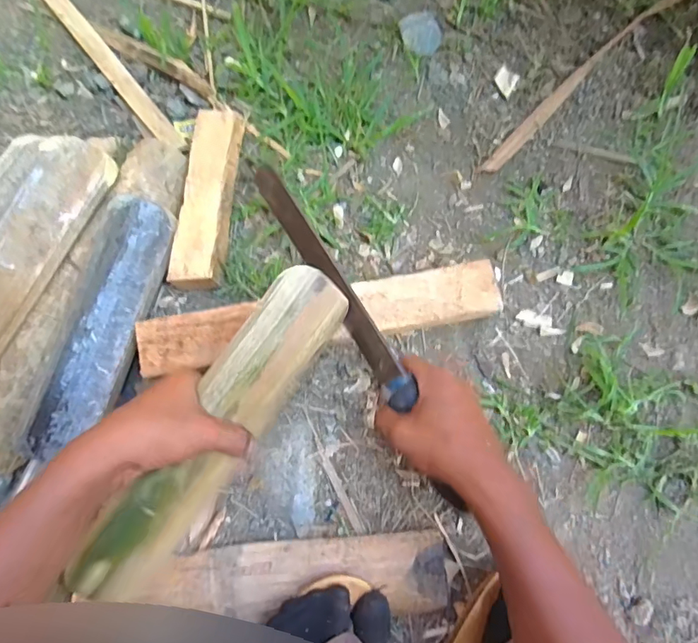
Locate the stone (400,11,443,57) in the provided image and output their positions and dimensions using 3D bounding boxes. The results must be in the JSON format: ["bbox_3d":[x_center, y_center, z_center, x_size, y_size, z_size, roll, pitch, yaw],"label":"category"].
[{"bbox_3d":[0.084,-0.329,0.544,0.047,0.016,0.045,0,80,-1],"label":"stone"}]

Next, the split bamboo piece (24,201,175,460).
[{"bbox_3d":[-0.225,0.007,0.451,0.064,0.053,0.250,15,80,1],"label":"split bamboo piece"}]

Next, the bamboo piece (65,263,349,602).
[{"bbox_3d":[-0.106,0.090,0.400,0.057,0.071,0.300,34,86,5],"label":"bamboo piece"}]

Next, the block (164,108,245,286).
[{"bbox_3d":[-0.143,-0.125,0.489,0.047,0.034,0.188,7,80,0],"label":"block"}]

